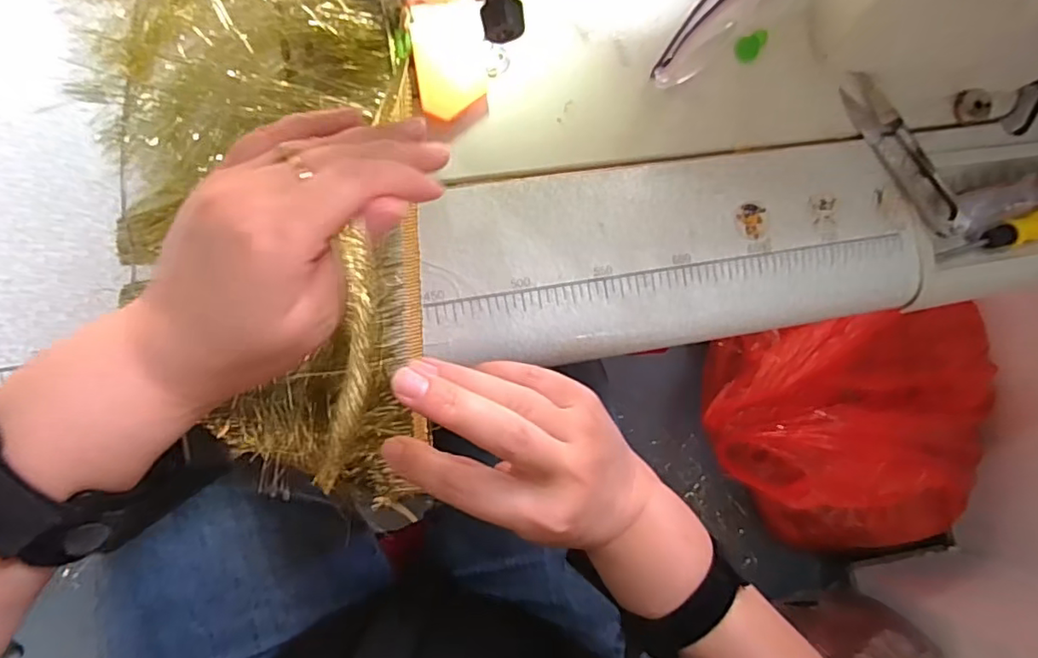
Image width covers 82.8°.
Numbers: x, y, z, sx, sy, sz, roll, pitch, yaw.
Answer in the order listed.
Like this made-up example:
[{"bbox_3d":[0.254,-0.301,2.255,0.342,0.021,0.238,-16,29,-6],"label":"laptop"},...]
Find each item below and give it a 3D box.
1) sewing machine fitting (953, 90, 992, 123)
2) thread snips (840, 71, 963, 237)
[{"bbox_3d":[0.303,-0.149,0.392,0.020,0.010,0.020,-3,87,-9],"label":"sewing machine fitting"},{"bbox_3d":[0.250,-0.114,0.382,0.026,0.011,0.118,-37,93,-9],"label":"thread snips"}]

